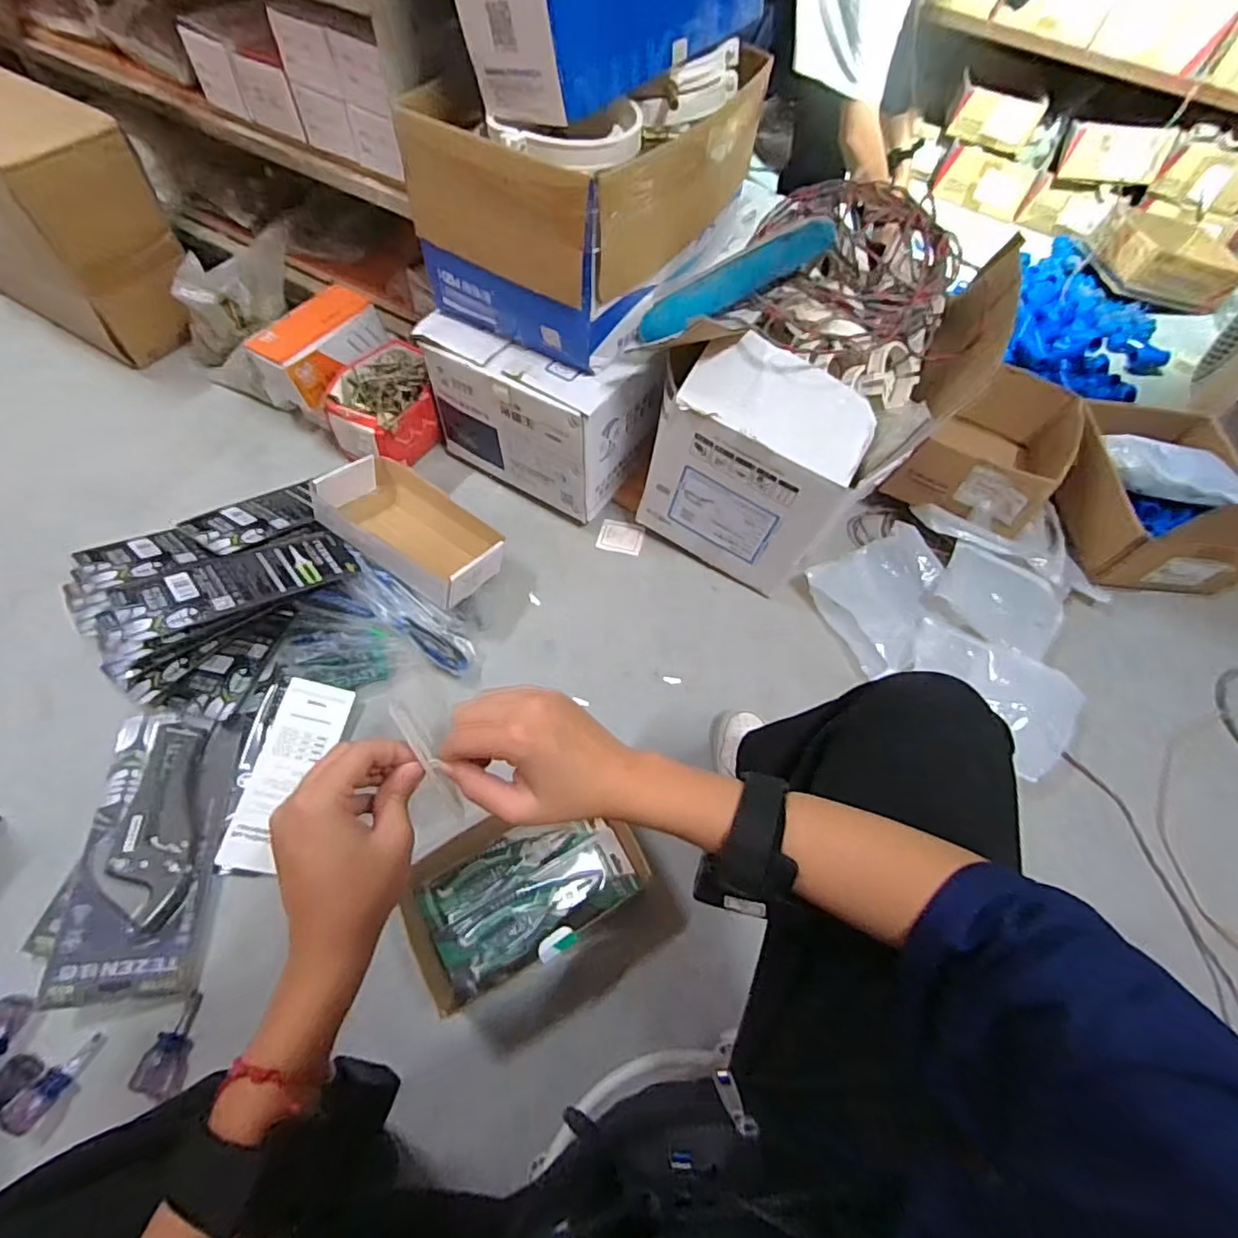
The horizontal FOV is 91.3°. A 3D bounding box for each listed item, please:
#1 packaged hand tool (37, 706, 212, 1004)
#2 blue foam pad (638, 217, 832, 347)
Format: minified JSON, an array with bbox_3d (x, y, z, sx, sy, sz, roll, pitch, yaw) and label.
[{"bbox_3d":[-0.527,0.249,0.674,0.128,0.031,0.300,-4,60,-13],"label":"packaged hand tool"},{"bbox_3d":[0.137,-0.407,0.734,0.241,0.045,0.022,-20,58,20],"label":"blue foam pad"}]

